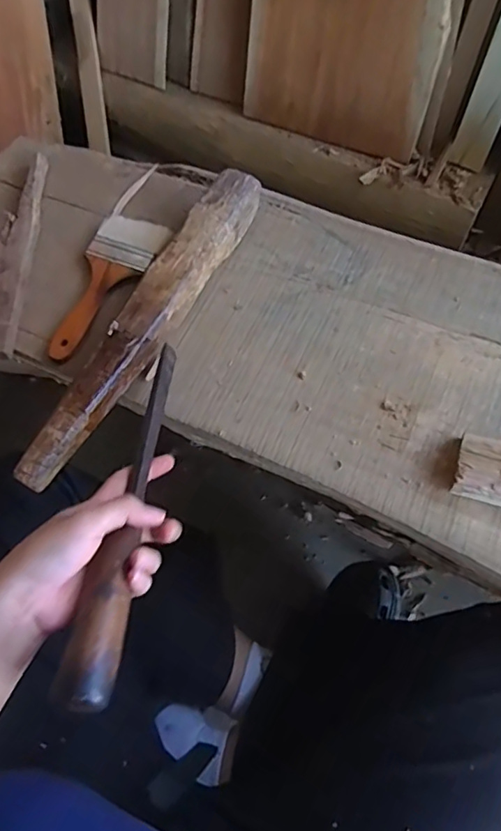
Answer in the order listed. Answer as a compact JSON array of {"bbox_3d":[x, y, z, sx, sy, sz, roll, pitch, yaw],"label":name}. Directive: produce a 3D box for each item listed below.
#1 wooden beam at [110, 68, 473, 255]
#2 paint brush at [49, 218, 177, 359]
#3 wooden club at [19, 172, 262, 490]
[{"bbox_3d":[0.039,-0.389,0.829,0.599,0.068,0.085,22,65,11],"label":"wooden beam"},{"bbox_3d":[-0.159,-0.140,0.576,0.066,0.019,0.184,26,66,13],"label":"paint brush"},{"bbox_3d":[-0.099,-0.092,0.534,0.047,0.066,0.378,27,66,13],"label":"wooden club"}]

